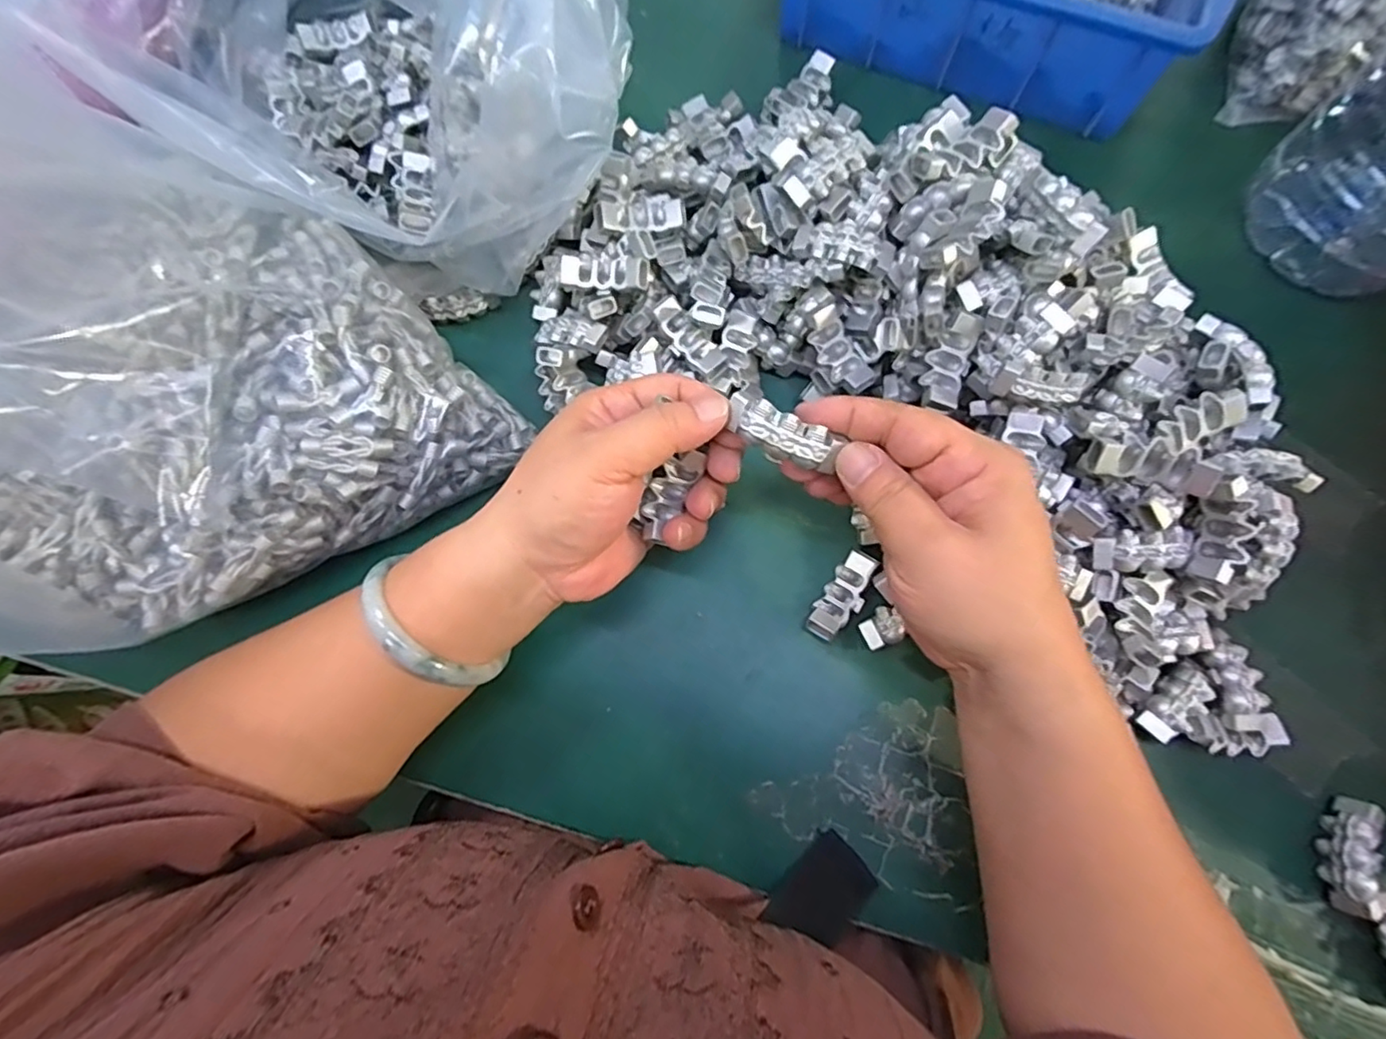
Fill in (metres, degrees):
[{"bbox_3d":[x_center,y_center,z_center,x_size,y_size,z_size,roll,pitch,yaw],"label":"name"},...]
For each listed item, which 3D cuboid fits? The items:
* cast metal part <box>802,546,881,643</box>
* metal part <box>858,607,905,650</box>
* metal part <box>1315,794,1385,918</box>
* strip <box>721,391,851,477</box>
[{"bbox_3d":[0.076,0.039,0.314,0.019,0.011,0.048,34,79,8],"label":"cast metal part"},{"bbox_3d":[0.094,0.055,0.309,0.018,0.013,0.018,-20,77,-4],"label":"metal part"},{"bbox_3d":[0.299,0.152,0.279,0.013,0.020,0.049,15,77,4],"label":"metal part"},{"bbox_3d":[0.034,-0.032,0.237,0.043,0.012,0.016,26,78,5],"label":"strip"}]

